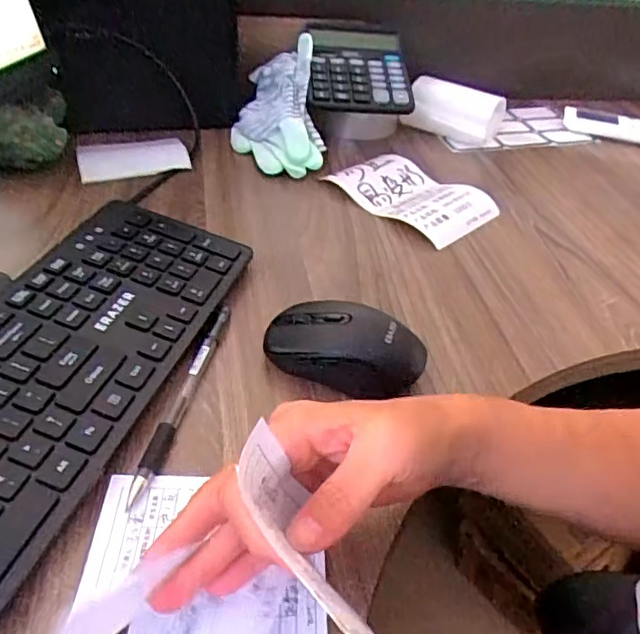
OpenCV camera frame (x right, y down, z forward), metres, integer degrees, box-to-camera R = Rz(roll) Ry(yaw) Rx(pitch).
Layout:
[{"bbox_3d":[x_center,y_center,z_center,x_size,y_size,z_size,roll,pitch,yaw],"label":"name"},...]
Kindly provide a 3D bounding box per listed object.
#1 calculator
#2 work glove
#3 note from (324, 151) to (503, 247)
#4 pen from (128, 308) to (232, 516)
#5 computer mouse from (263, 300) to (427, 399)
[{"bbox_3d":[0.048,-0.281,0.666,0.117,0.019,0.145,5,55,-8],"label":"calculator"},{"bbox_3d":[-0.048,-0.224,0.640,0.088,0.053,0.194,-1,56,-9],"label":"work glove"},{"bbox_3d":[0.090,-0.122,0.574,0.096,0.016,0.145,-30,52,-35],"label":"note"},{"bbox_3d":[-0.081,0.045,0.356,0.011,0.010,0.153,10,40,5],"label":"pen"},{"bbox_3d":[0.016,0.019,0.377,0.099,0.036,0.056,15,41,11],"label":"computer mouse"}]

